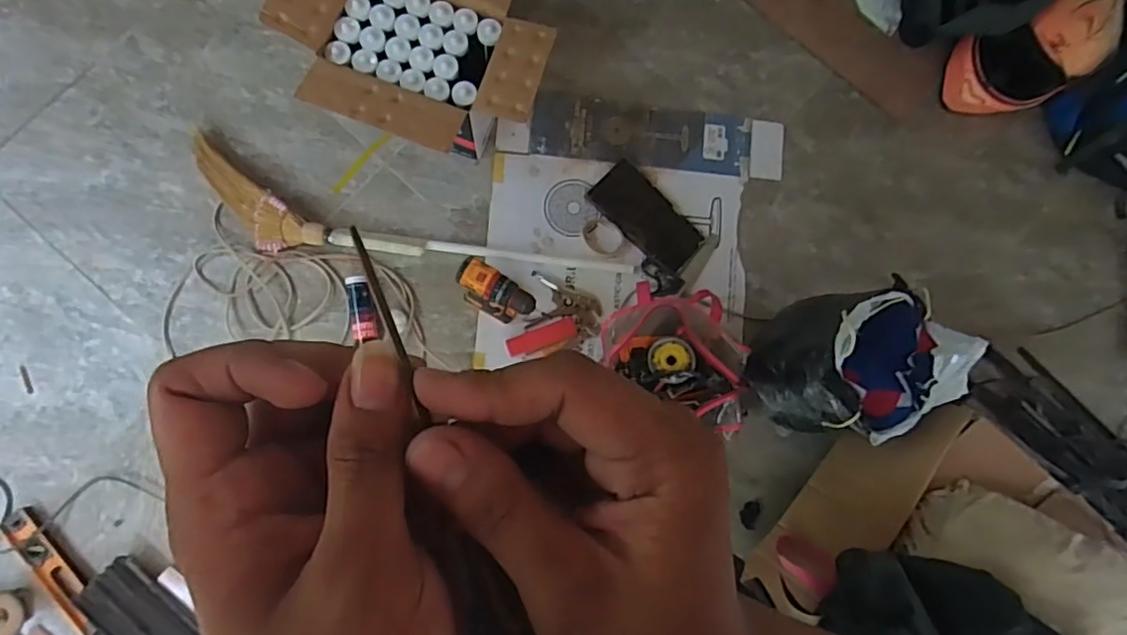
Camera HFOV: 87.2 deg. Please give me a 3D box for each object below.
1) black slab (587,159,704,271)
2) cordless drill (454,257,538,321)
[{"bbox_3d":[0.187,-0.226,1.328,0.129,0.032,0.260,-44,89,-8],"label":"black slab"},{"bbox_3d":[-0.132,-0.041,1.180,0.143,0.228,0.058,31,82,-2],"label":"cordless drill"}]

